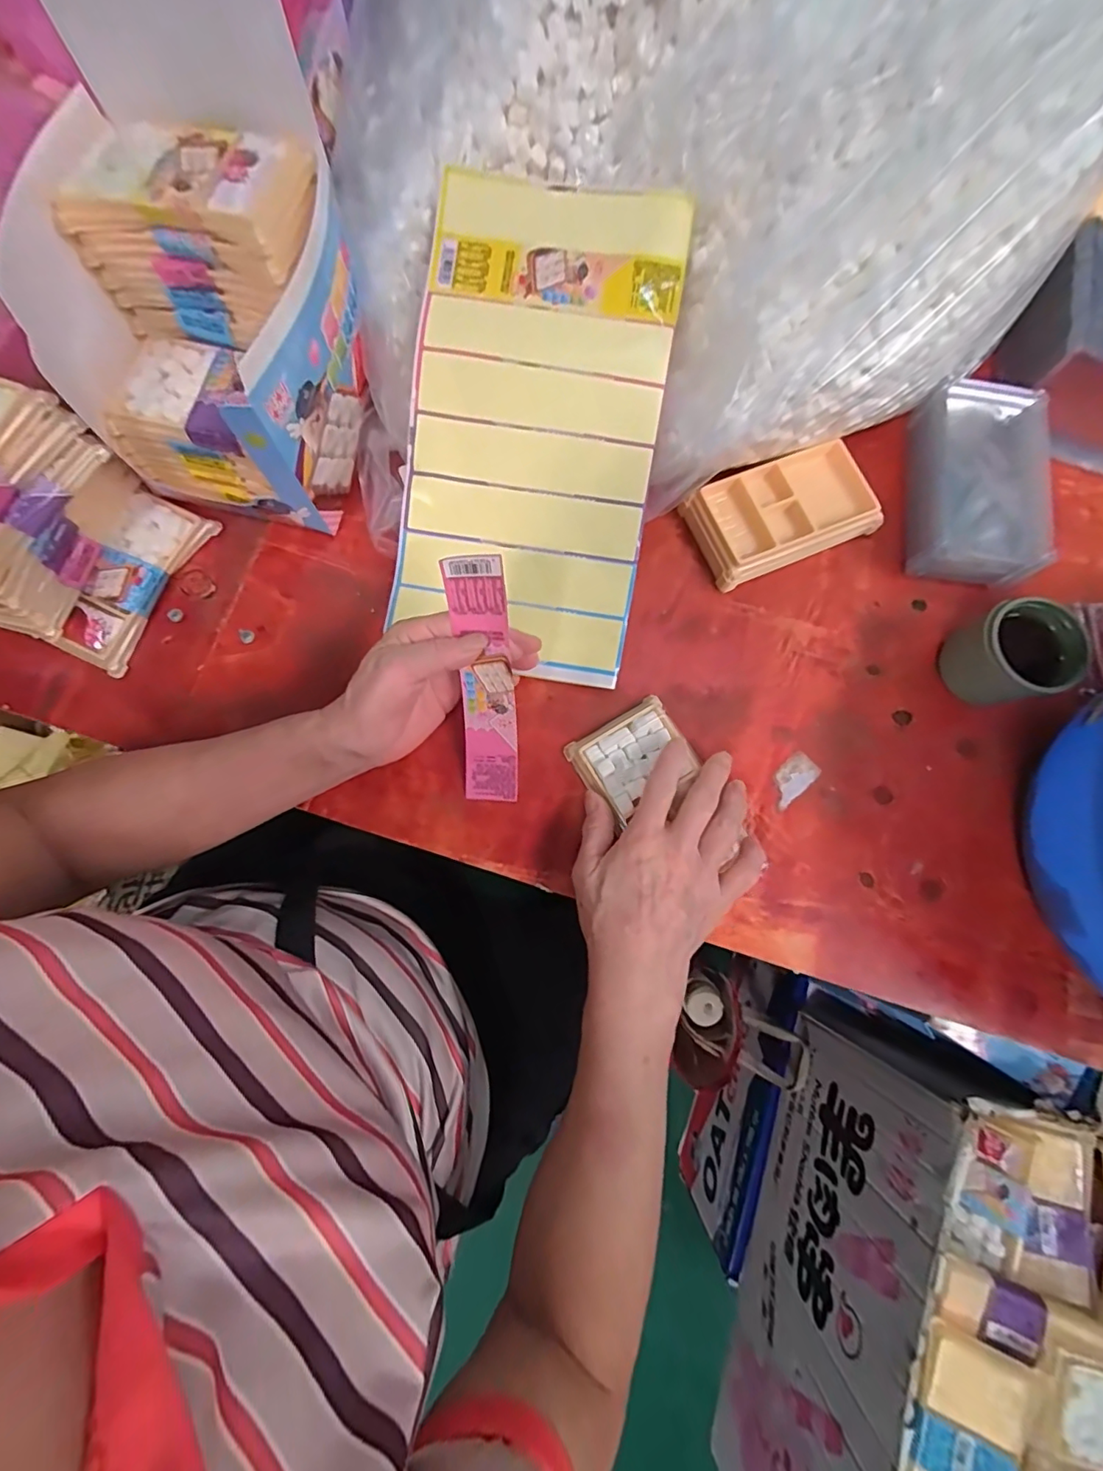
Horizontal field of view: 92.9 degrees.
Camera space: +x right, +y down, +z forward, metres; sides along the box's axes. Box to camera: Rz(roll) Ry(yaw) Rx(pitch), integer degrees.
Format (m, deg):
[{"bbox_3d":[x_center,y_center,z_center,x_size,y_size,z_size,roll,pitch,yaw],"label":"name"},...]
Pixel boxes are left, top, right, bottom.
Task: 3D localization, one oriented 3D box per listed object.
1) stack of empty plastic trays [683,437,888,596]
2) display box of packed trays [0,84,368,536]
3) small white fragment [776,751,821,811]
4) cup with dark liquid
[{"bbox_3d":[0.181,-0.174,0.413,0.140,0.023,0.076,-22,80,-5],"label":"stack of empty plastic trays"},{"bbox_3d":[-0.217,-0.259,0.356,0.166,0.150,0.171,8,79,1],"label":"display box of packed trays"},{"bbox_3d":[0.178,0.032,0.385,0.042,0.004,0.023,-40,82,-8],"label":"small white fragment"},{"bbox_3d":[0.320,-0.054,0.372,0.059,0.062,0.070,-28,81,-6],"label":"cup with dark liquid"}]

